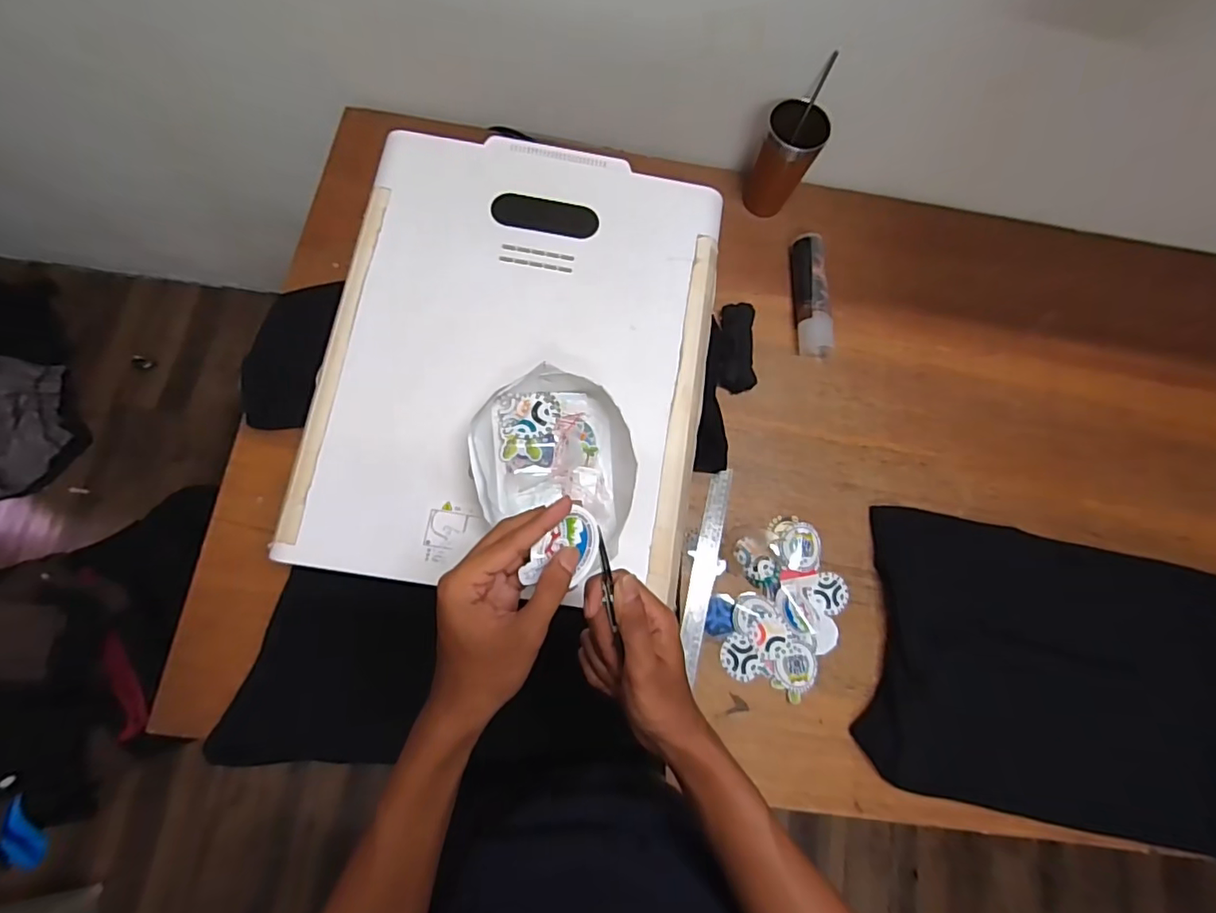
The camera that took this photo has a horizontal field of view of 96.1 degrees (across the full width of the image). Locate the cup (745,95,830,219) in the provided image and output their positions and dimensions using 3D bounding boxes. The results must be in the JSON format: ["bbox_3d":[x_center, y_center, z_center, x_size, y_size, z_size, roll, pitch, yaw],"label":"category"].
[{"bbox_3d":[0.252,-0.419,0.792,0.077,0.157,0.072,1,76,-4],"label":"cup"}]

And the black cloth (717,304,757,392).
[{"bbox_3d":[0.182,-0.155,0.775,0.052,0.028,0.128,3,76,-4],"label":"black cloth"}]

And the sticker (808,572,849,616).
[{"bbox_3d":[0.292,0.181,0.721,0.058,0.006,0.053,1,77,-7],"label":"sticker"}]

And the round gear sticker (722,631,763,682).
[{"bbox_3d":[0.168,0.255,0.693,0.049,0.004,0.056,-29,80,-11],"label":"round gear sticker"}]

